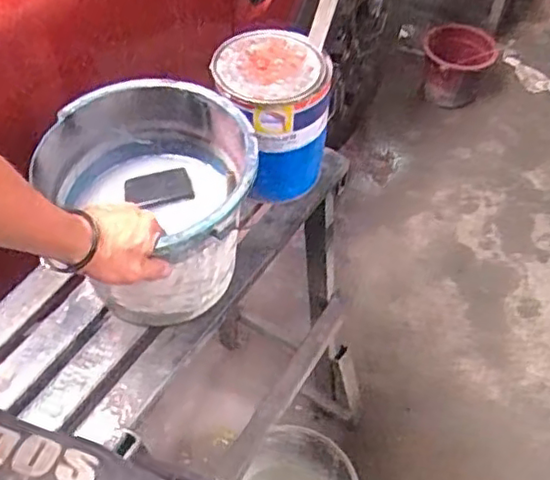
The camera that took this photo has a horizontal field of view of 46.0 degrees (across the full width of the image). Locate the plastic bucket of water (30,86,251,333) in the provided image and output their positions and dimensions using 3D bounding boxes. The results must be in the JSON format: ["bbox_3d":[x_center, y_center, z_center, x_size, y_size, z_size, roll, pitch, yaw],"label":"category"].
[{"bbox_3d":[-0.159,-0.042,0.856,0.254,0.224,0.242,1,54,-2],"label":"plastic bucket of water"}]

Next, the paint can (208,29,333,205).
[{"bbox_3d":[-0.008,-0.187,0.974,0.154,0.198,0.165,-4,53,-5],"label":"paint can"}]

